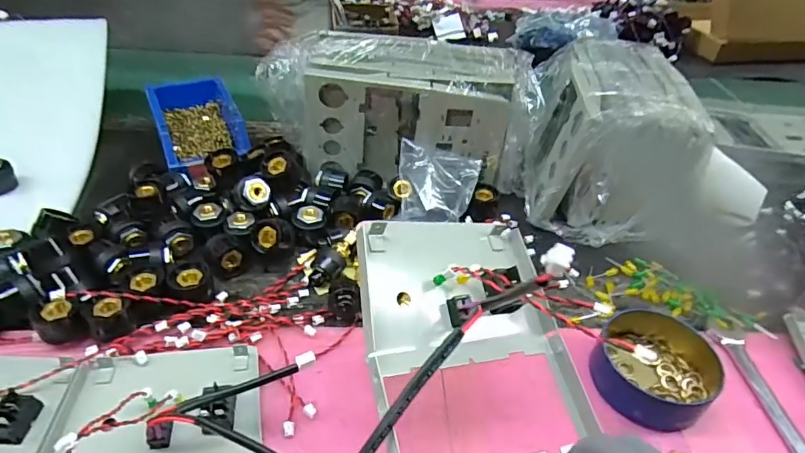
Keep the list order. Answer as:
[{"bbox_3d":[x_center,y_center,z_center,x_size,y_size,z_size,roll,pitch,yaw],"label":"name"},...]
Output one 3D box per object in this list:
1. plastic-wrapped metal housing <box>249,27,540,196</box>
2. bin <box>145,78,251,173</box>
[{"bbox_3d":[0.008,-0.147,0.623,0.313,0.138,0.161,10,40,6],"label":"plastic-wrapped metal housing"},{"bbox_3d":[-0.269,-0.138,0.646,0.096,0.055,0.157,-17,45,-24],"label":"bin"}]

